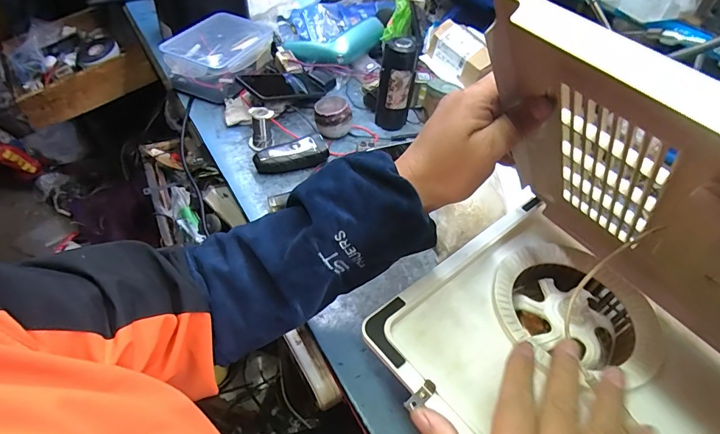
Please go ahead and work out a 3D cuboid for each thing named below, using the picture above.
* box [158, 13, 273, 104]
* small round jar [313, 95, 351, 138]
[{"bbox_3d":[-0.270,-0.316,0.810,0.139,0.078,0.209,16,46,8],"label":"box"},{"bbox_3d":[-0.047,-0.171,0.710,0.061,0.057,0.054,-19,44,-10],"label":"small round jar"}]

